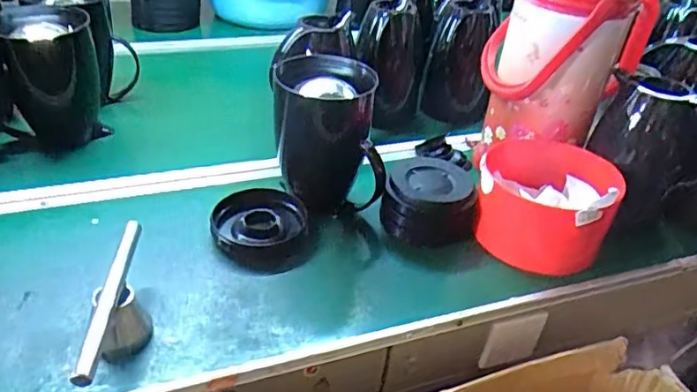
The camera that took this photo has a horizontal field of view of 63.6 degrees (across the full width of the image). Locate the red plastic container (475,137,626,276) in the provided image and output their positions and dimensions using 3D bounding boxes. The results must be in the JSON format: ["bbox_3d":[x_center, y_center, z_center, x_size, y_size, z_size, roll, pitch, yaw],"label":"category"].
[{"bbox_3d":[0.253,0.010,0.750,0.169,0.104,0.188,15,34,15],"label":"red plastic container"}]

